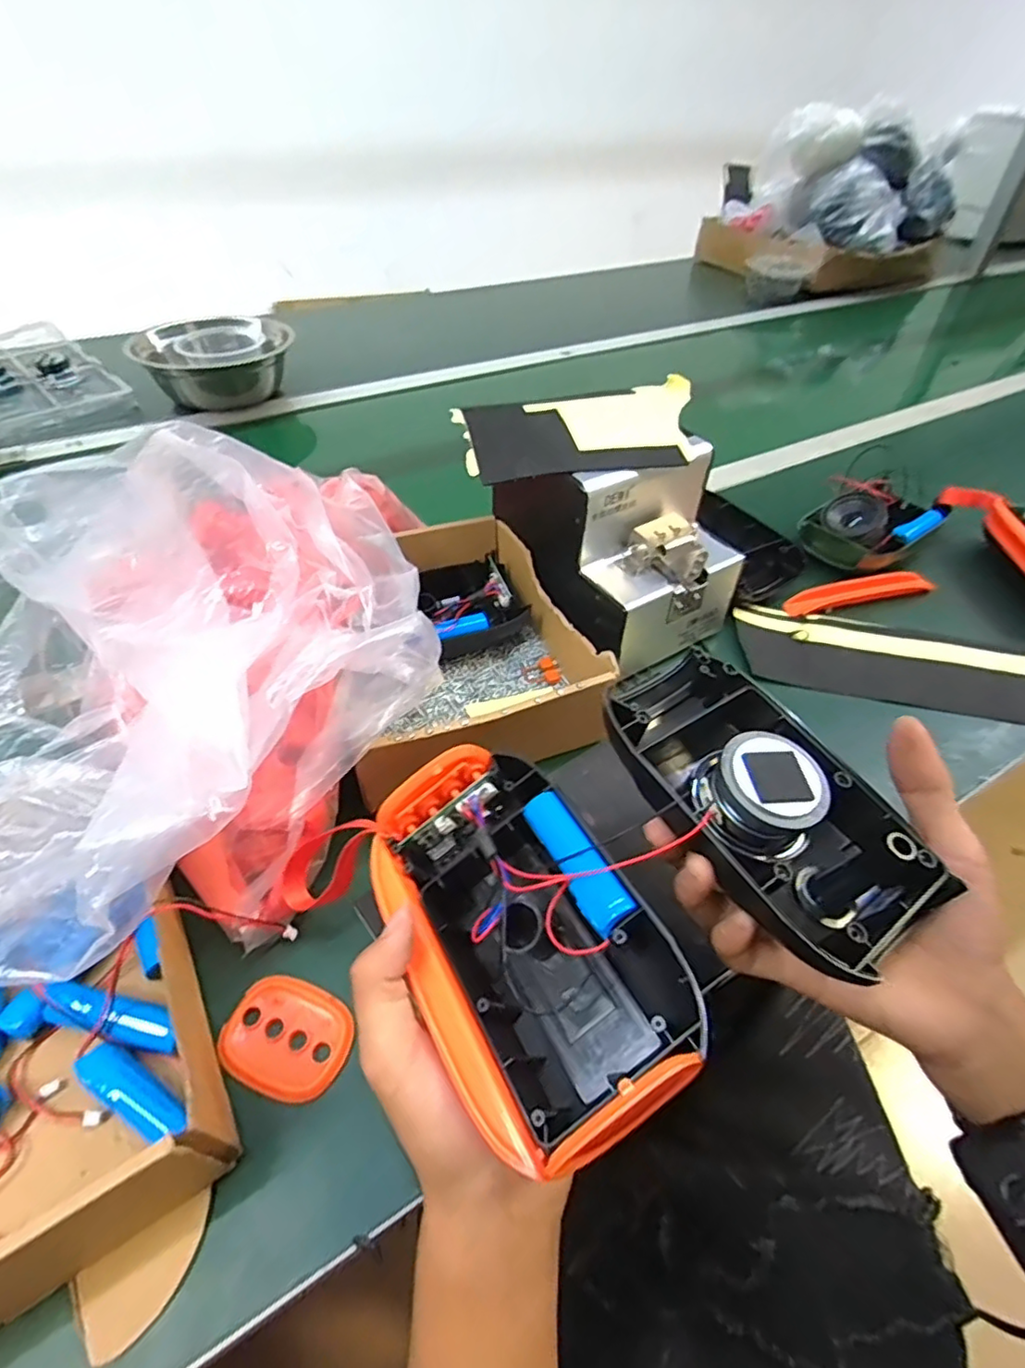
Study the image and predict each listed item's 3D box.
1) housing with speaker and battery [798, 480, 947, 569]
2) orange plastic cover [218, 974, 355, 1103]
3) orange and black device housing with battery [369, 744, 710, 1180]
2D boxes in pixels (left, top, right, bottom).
[{"bbox_3d":[0.359,-0.166,0.608,0.136,0.050,0.087,-30,54,-27],"label":"housing with speaker and battery"},{"bbox_3d":[-0.113,0.175,0.309,0.063,0.004,0.049,18,48,15],"label":"orange plastic cover"},{"bbox_3d":[0.006,0.108,0.273,0.102,0.055,0.169,-42,59,-4],"label":"orange and black device housing with battery"}]

